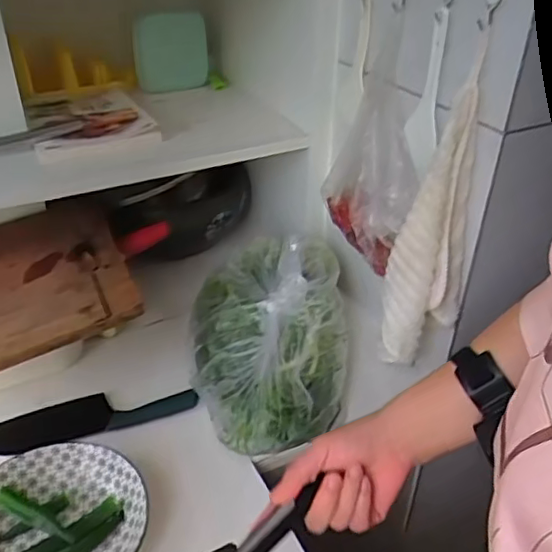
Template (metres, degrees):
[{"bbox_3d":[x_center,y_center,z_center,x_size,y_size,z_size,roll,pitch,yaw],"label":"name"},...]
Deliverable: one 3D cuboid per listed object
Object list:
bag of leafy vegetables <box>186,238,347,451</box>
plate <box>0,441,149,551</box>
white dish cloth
[{"bbox_3d":[-0.008,0.062,0.814,0.212,0.115,0.356,0,35,-2],"label":"bag of leafy vegetables"},{"bbox_3d":[-0.240,0.271,0.626,0.194,0.056,0.176,-18,39,-25],"label":"plate"},{"bbox_3d":[0.186,-0.062,0.694,0.088,0.348,0.095,12,36,16],"label":"white dish cloth"}]

